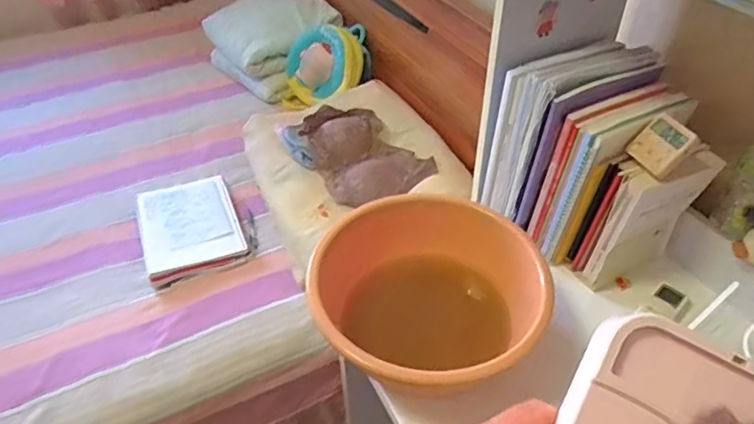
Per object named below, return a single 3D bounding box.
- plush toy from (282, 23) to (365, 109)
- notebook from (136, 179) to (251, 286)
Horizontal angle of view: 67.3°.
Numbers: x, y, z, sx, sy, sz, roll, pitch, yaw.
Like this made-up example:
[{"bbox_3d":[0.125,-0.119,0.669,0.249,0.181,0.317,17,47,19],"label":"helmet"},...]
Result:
[{"bbox_3d":[-0.165,-0.440,1.707,0.281,0.223,0.096,-5,11,29],"label":"plush toy"},{"bbox_3d":[-0.442,0.022,1.345,0.236,0.037,0.293,-23,51,-9],"label":"notebook"}]

